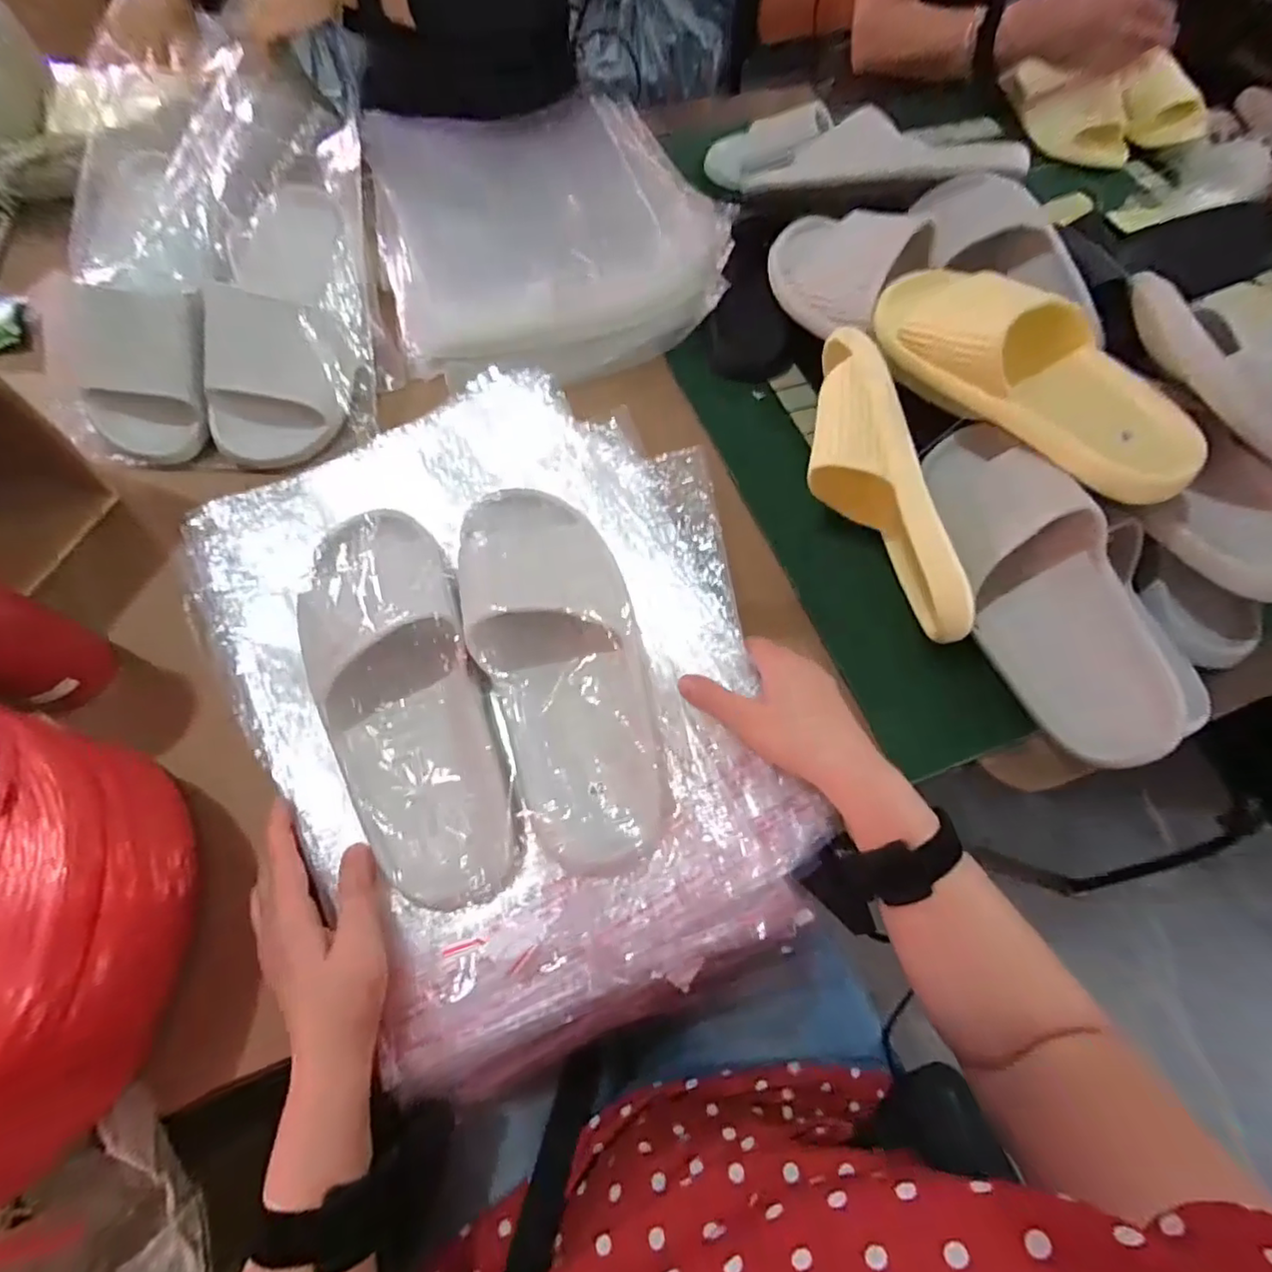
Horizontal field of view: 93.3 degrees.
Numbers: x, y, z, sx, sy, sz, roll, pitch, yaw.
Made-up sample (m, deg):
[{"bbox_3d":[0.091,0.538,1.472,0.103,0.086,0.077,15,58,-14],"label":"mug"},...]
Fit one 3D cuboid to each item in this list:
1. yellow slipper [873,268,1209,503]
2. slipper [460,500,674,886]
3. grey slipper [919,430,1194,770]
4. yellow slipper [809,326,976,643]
[{"bbox_3d":[0.303,-0.204,0.459,0.087,0.071,0.266,-36,72,-16],"label":"yellow slipper"},{"bbox_3d":[-0.049,0.020,0.413,0.112,0.075,0.269,-13,67,-8],"label":"slipper"},{"bbox_3d":[0.309,-0.039,0.472,0.112,0.085,0.292,-33,70,28],"label":"grey slipper"},{"bbox_3d":[0.185,-0.117,0.486,0.066,0.091,0.259,-17,81,-9],"label":"yellow slipper"}]

